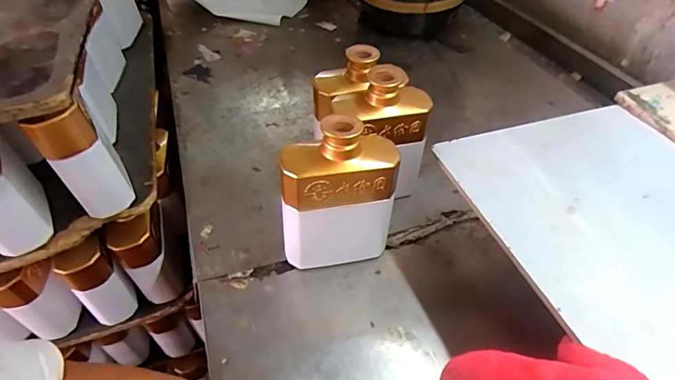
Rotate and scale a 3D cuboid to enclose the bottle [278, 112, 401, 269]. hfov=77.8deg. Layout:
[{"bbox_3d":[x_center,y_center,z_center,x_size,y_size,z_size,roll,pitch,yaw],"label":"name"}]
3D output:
[{"bbox_3d":[0.000,0.006,0.429,0.113,0.163,0.053,-7,45,-8],"label":"bottle"}]

